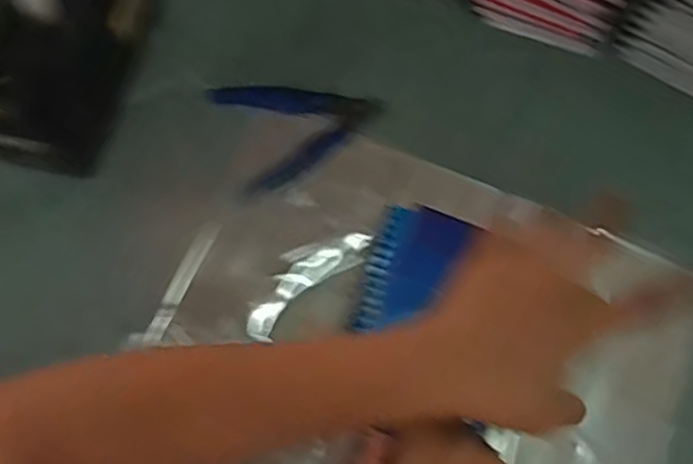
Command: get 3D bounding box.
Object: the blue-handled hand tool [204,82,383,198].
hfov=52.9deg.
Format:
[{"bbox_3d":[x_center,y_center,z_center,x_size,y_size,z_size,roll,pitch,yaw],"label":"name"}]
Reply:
[{"bbox_3d":[-0.031,-0.079,0.494,0.109,0.015,0.081,-18,76,-6],"label":"blue-handled hand tool"}]

